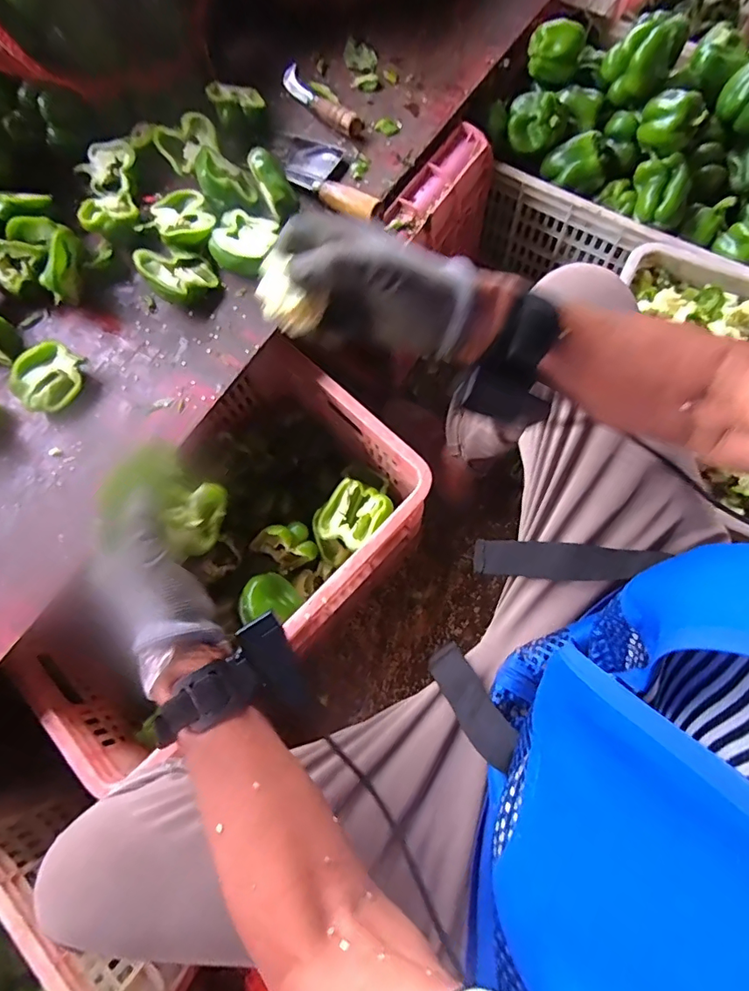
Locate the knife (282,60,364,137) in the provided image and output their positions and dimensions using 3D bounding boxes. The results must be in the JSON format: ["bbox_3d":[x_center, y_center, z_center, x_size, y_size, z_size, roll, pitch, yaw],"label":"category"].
[{"bbox_3d":[-0.078,-0.560,0.682,0.038,0.032,0.164,-35,76,-9],"label":"knife"}]

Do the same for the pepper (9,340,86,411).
[{"bbox_3d":[-0.384,-0.137,0.578,0.059,0.045,0.083,30,76,9],"label":"pepper"}]

